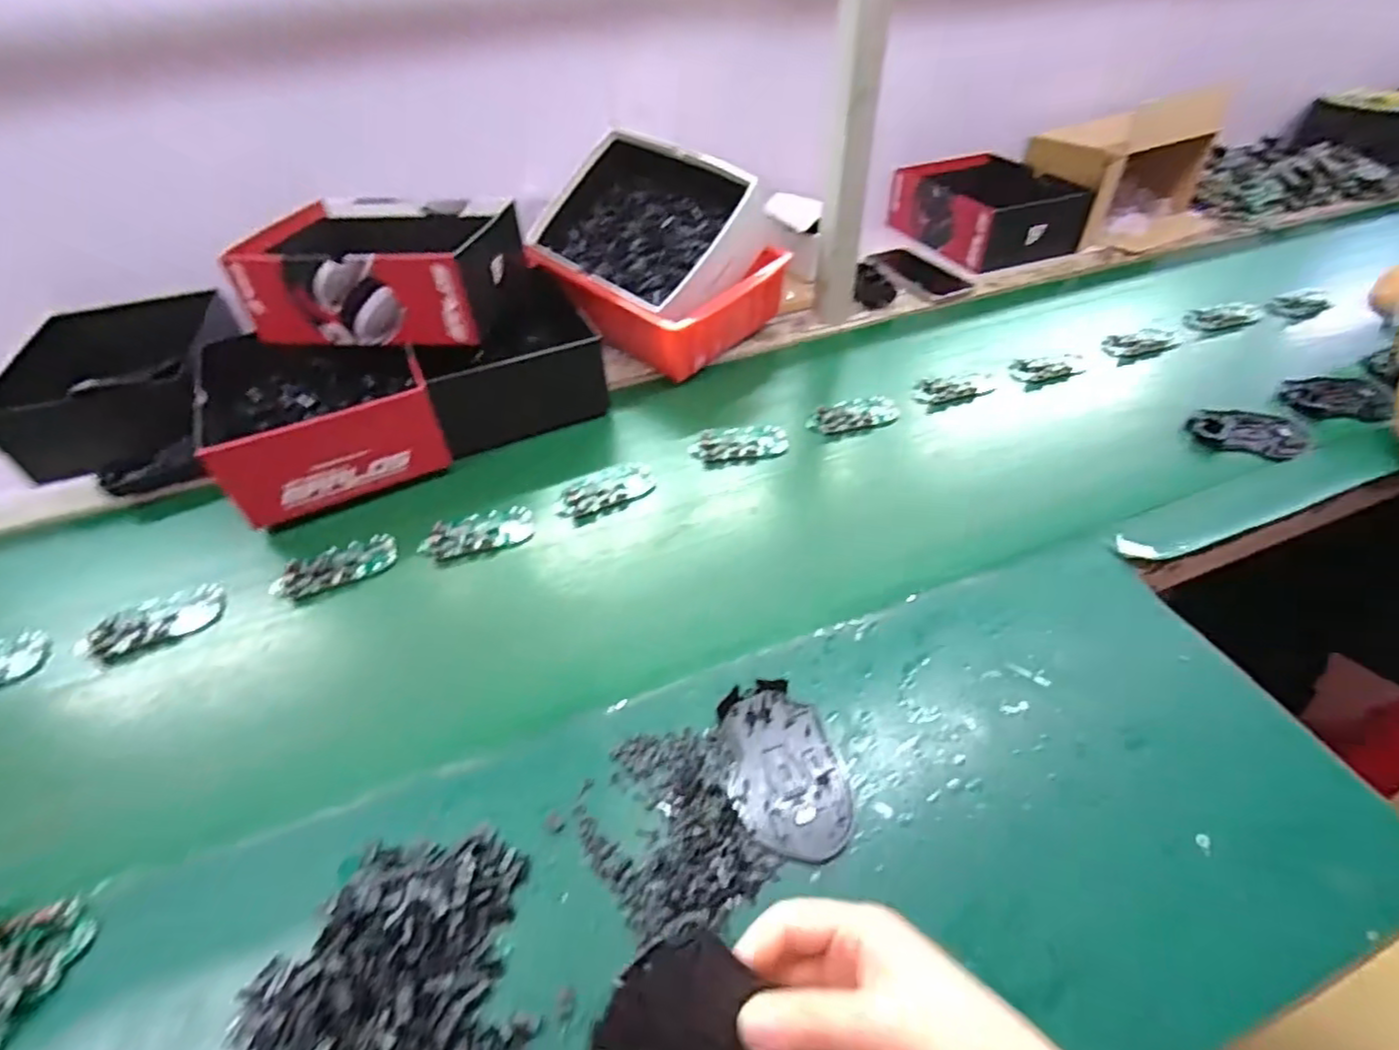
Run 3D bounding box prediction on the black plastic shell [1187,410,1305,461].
[{"bbox_3d":[0.562,-0.096,0.646,0.102,0.014,0.072,15,48,16],"label":"black plastic shell"}]

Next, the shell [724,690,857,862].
[{"bbox_3d":[0.057,0.161,0.415,0.073,0.009,0.104,-4,45,-1],"label":"shell"}]

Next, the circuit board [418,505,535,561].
[{"bbox_3d":[-0.204,0.006,0.582,0.096,0.018,0.046,-15,48,-11],"label":"circuit board"}]

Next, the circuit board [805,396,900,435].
[{"bbox_3d":[0.167,-0.120,0.689,0.099,0.008,0.040,-17,64,-9],"label":"circuit board"}]

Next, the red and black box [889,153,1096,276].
[{"bbox_3d":[0.439,-0.501,0.984,0.181,0.089,0.251,-17,47,-13],"label":"red and black box"}]

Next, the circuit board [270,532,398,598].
[{"bbox_3d":[-0.321,0.036,0.557,0.100,0.022,0.042,-27,50,-22],"label":"circuit board"}]

